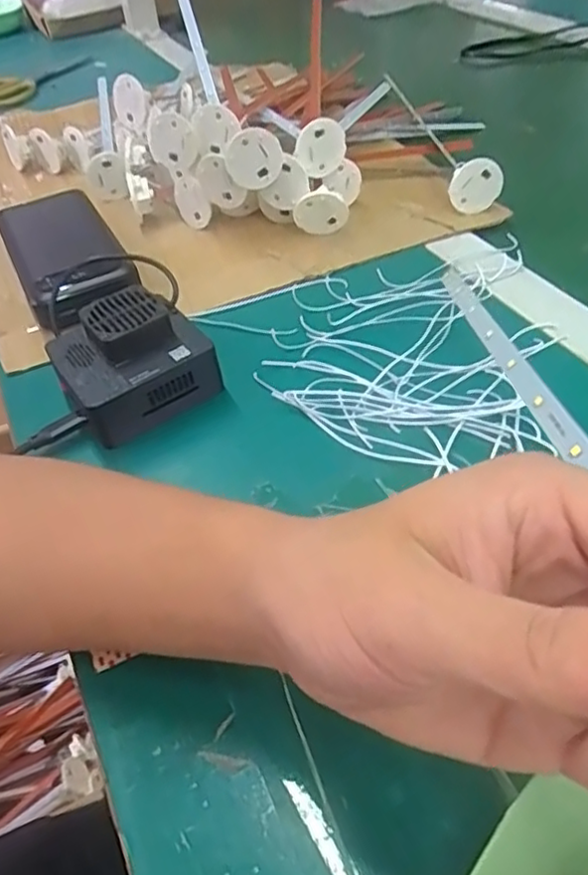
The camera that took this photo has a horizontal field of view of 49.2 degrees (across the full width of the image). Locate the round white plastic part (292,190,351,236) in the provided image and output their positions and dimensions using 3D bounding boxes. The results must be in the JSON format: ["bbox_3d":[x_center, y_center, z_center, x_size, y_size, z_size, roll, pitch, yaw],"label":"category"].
[{"bbox_3d":[0.020,-0.157,0.456,0.039,0.037,0.009,-16,45,-10],"label":"round white plastic part"}]

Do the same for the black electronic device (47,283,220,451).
[{"bbox_3d":[-0.091,-0.044,0.354,0.076,0.041,0.074,-30,50,-23],"label":"black electronic device"}]

